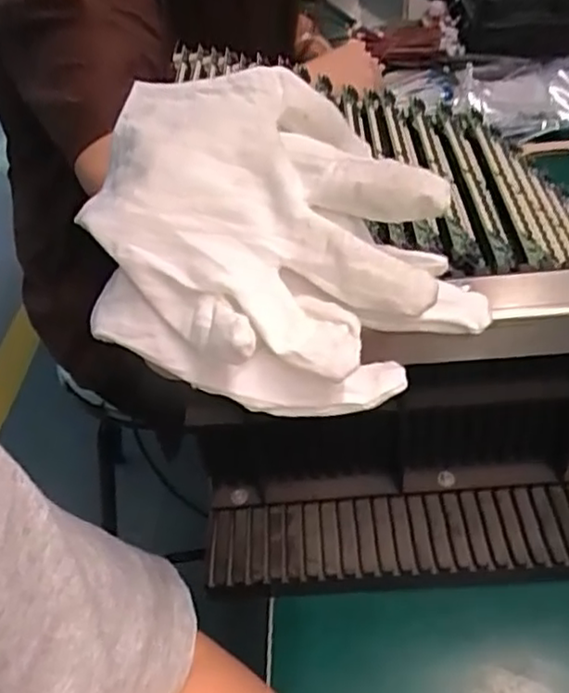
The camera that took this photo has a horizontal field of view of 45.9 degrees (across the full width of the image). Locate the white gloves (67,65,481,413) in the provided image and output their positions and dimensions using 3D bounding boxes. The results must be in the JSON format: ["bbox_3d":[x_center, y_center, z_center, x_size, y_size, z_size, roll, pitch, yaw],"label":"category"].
[{"bbox_3d":[-0.020,-0.049,0.278,0.124,0.075,0.178,-29,47,-25],"label":"white gloves"}]

